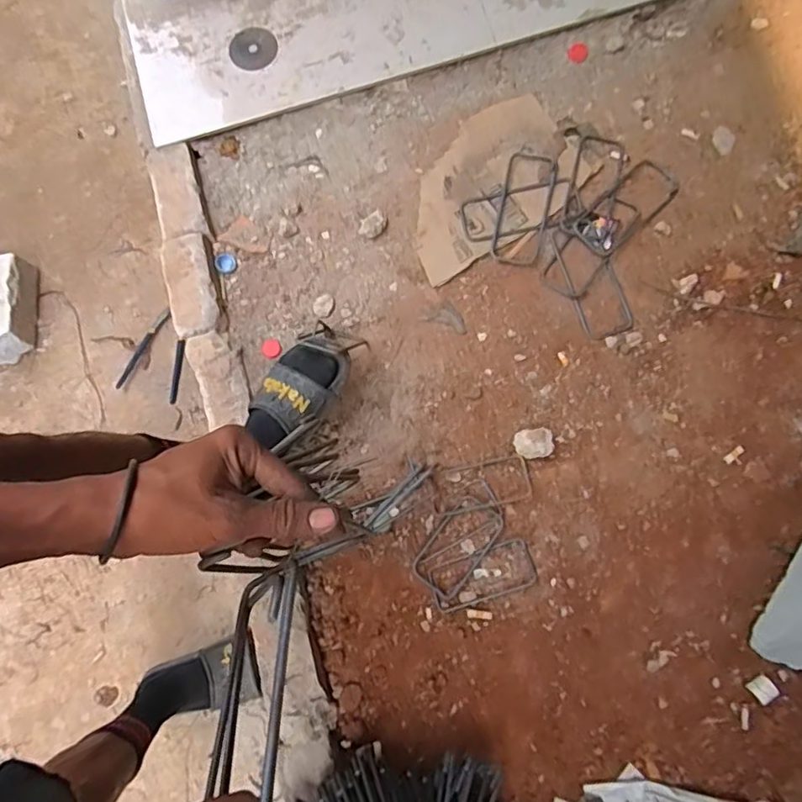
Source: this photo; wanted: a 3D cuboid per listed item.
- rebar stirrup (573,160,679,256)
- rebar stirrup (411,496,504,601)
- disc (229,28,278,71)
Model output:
[{"bbox_3d":[0.372,-0.318,0.956,0.192,0.008,0.081,-43,80,-5],"label":"rebar stirrup"},{"bbox_3d":[0.083,0.212,0.853,0.079,0.009,0.147,38,83,7],"label":"rebar stirrup"},{"bbox_3d":[-0.255,-0.609,1.007,0.081,0.008,0.079,0,81,-1],"label":"disc"}]

